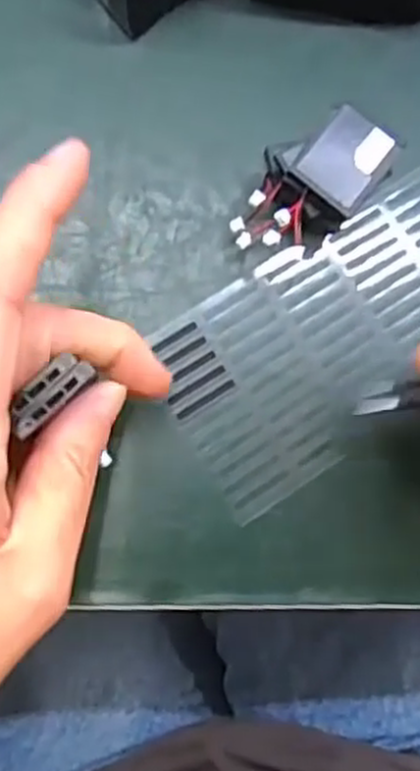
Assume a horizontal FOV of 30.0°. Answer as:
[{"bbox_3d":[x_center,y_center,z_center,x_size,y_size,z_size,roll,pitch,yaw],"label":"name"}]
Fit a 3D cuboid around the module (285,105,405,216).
[{"bbox_3d":[0.042,-0.071,0.266,0.025,0.029,0.031,40,82,-2],"label":"module"}]

